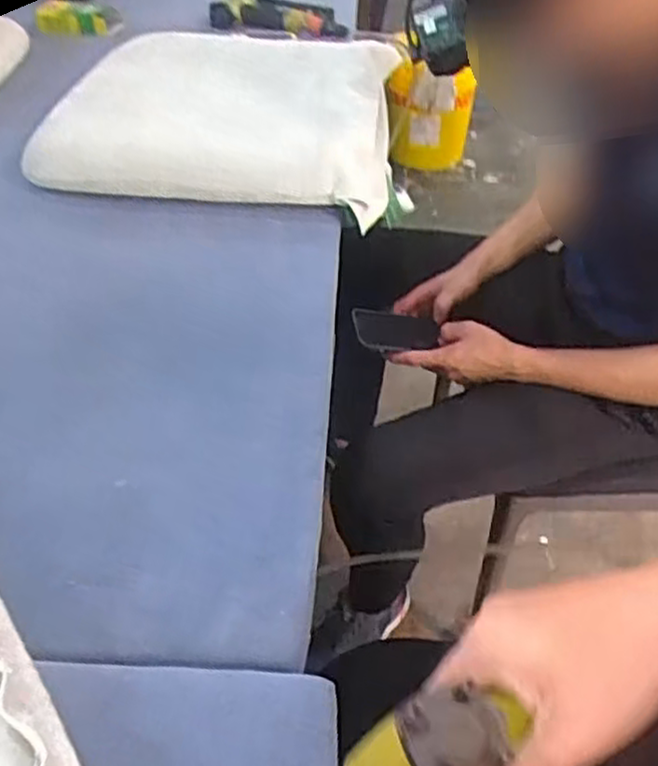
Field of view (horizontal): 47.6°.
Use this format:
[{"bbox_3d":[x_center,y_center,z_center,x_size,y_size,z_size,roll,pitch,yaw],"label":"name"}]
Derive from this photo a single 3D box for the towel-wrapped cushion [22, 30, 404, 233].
[{"bbox_3d":[-0.139,-0.377,1.007,0.434,0.066,0.432,5,43,5],"label":"towel-wrapped cushion"}]

